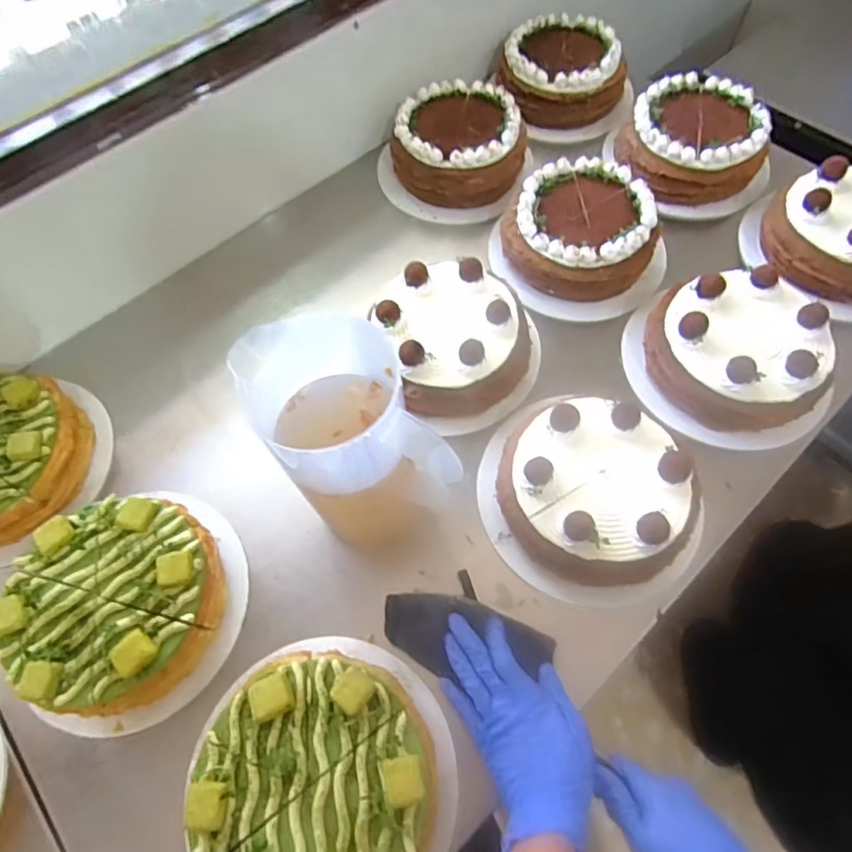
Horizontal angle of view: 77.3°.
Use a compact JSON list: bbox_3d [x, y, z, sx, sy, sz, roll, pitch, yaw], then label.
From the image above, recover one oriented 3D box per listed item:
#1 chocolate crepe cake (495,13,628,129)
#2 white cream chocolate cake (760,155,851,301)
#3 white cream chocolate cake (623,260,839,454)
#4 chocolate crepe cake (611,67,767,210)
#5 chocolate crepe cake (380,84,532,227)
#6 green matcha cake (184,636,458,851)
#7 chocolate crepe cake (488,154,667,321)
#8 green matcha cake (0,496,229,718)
[{"bbox_3d":[0.195,-0.518,0.776,0.189,0.063,0.163,13,66,9],"label":"chocolate crepe cake"},{"bbox_3d":[0.487,-0.225,0.610,0.151,0.066,0.145,-1,65,3],"label":"white cream chocolate cake"},{"bbox_3d":[0.318,-0.070,0.551,0.179,0.075,0.175,-1,65,3],"label":"white cream chocolate cake"},{"bbox_3d":[0.345,-0.373,0.693,0.163,0.058,0.172,-10,64,-1],"label":"chocolate crepe cake"},{"bbox_3d":[0.036,-0.368,0.713,0.196,0.072,0.183,-1,65,3],"label":"chocolate crepe cake"},{"bbox_3d":[-0.074,0.266,0.408,0.181,0.075,0.186,-1,65,3],"label":"green matcha cake"},{"bbox_3d":[0.189,-0.221,0.645,0.168,0.086,0.179,-1,65,3],"label":"chocolate crepe cake"},{"bbox_3d":[-0.268,0.153,0.472,0.166,0.079,0.169,-1,65,3],"label":"green matcha cake"}]

